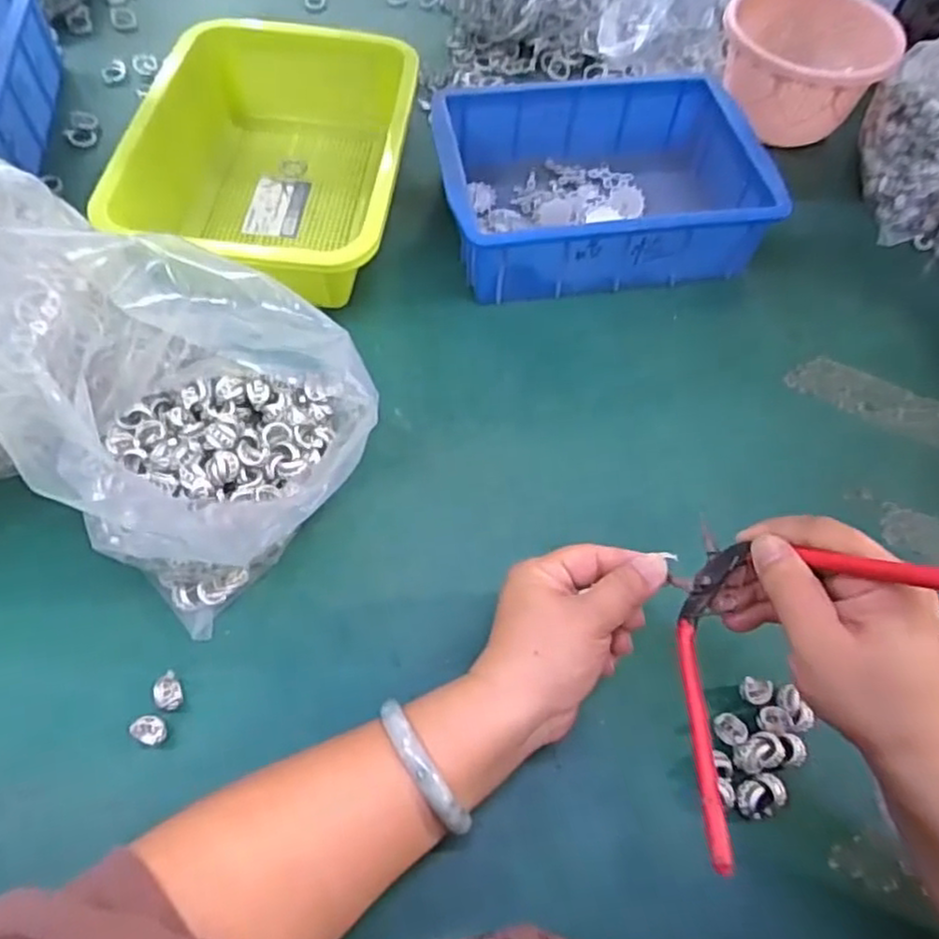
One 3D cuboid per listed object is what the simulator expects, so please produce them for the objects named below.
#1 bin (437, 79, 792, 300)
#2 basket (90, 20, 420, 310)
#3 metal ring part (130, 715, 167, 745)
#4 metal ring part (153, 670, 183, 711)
[{"bbox_3d":[0.099,-0.226,0.573,0.239,0.080,0.174,-4,60,-7],"label":"bin"},{"bbox_3d":[-0.146,-0.242,0.562,0.194,0.076,0.266,9,60,1],"label":"basket"},{"bbox_3d":[-0.169,0.138,0.376,0.019,0.006,0.014,24,61,10],"label":"metal ring part"},{"bbox_3d":[-0.165,0.122,0.390,0.014,0.008,0.020,-24,64,-17],"label":"metal ring part"}]

